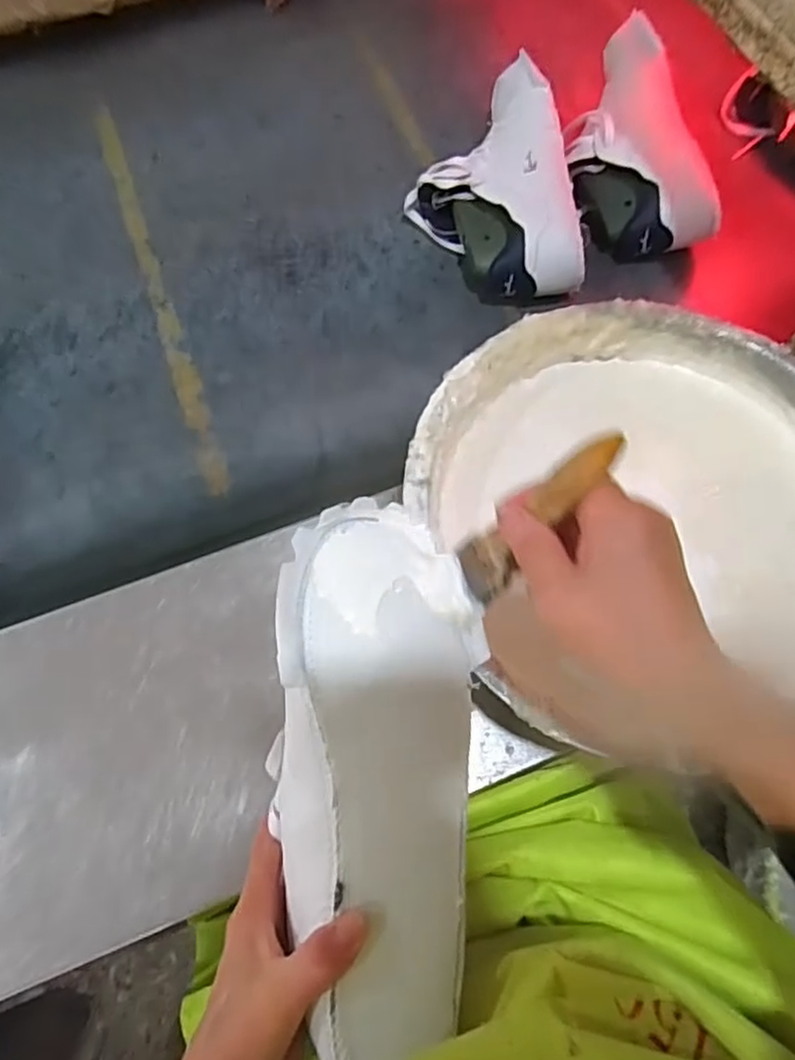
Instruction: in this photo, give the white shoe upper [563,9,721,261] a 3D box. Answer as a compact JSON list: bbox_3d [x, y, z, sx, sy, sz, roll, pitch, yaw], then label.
[{"bbox_3d":[0.235,-0.402,0.679,0.116,0.075,0.265,-5,78,-4],"label":"white shoe upper"}]

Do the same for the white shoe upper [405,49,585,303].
[{"bbox_3d":[0.087,-0.347,0.677,0.143,0.100,0.261,-7,66,-5],"label":"white shoe upper"}]

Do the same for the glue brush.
[{"bbox_3d":[0.066,-0.006,0.321,0.009,0.111,0.028,-11,61,-43],"label":"glue brush"}]

